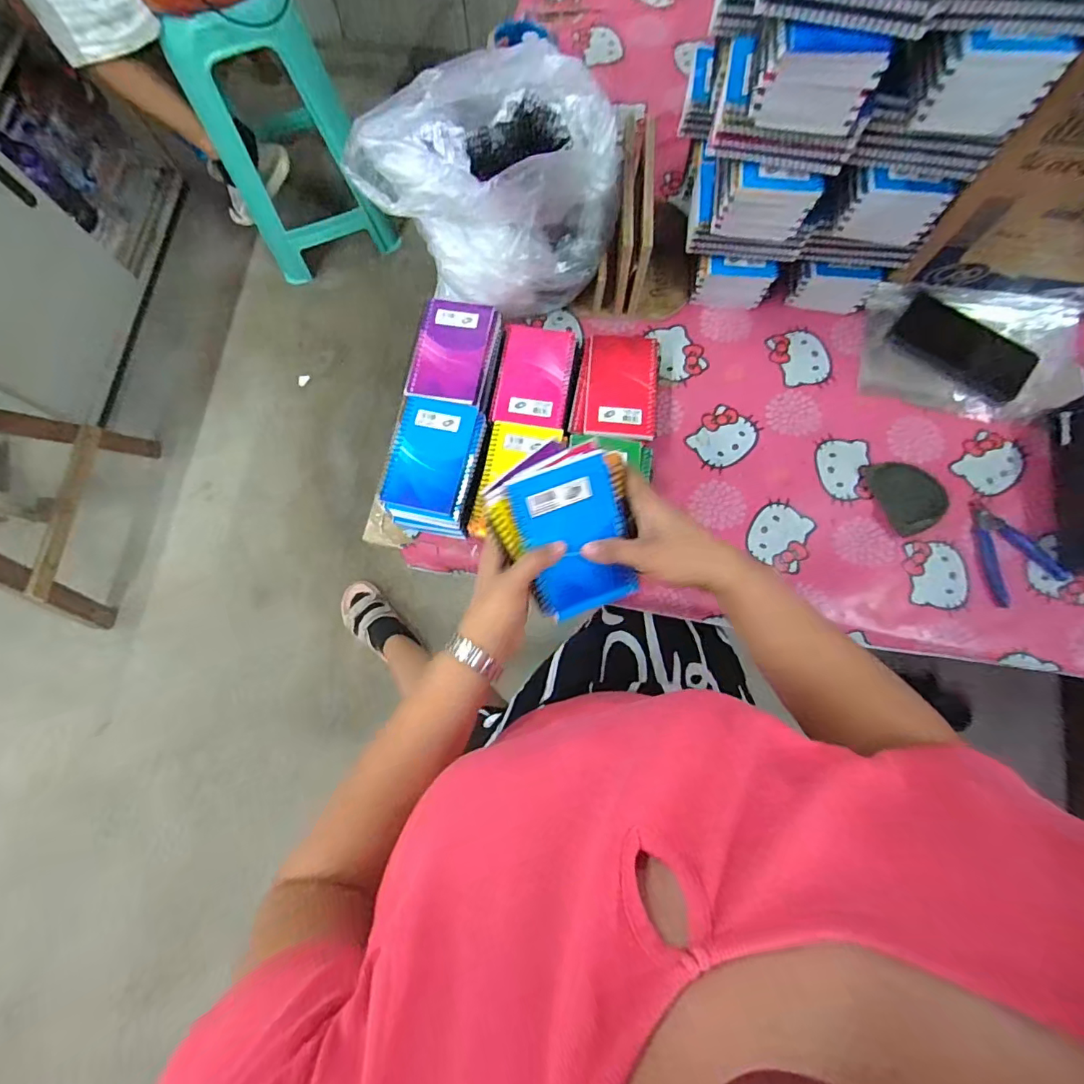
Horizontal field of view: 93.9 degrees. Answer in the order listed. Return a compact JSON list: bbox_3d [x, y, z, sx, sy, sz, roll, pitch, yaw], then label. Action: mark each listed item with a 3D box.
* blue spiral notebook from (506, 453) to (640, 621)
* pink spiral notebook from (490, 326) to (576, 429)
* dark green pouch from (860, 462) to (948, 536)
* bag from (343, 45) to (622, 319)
[{"bbox_3d":[0.030,0.003,0.435,0.087,0.011,0.142,-19,118,-3],"label":"blue spiral notebook"},{"bbox_3d":[-0.010,-0.200,0.611,0.086,0.011,0.127,8,77,3],"label":"pink spiral notebook"},{"bbox_3d":[0.430,-0.058,0.589,0.069,0.033,0.088,-19,77,-4],"label":"dark green pouch"},{"bbox_3d":[-0.054,-0.398,0.574,0.272,0.204,0.204,-15,77,-3],"label":"bag"}]

